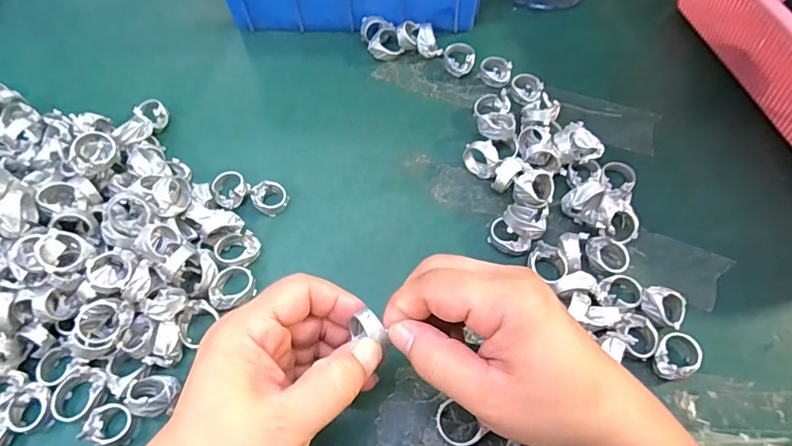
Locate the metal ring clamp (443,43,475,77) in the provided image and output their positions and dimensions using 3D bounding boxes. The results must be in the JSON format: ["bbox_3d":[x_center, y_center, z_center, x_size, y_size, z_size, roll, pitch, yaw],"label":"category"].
[{"bbox_3d":[0.054,-0.139,0.396,0.026,0.015,0.028,-1,62,1],"label":"metal ring clamp"}]

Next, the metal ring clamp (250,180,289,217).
[{"bbox_3d":[-0.092,-0.018,0.338,0.024,0.013,0.024,-1,62,1],"label":"metal ring clamp"}]

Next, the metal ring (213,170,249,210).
[{"bbox_3d":[-0.122,-0.024,0.341,0.025,0.016,0.029,-30,65,-13],"label":"metal ring"}]

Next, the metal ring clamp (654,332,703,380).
[{"bbox_3d":[0.166,0.079,0.275,0.027,0.013,0.025,-15,63,-6],"label":"metal ring clamp"}]

